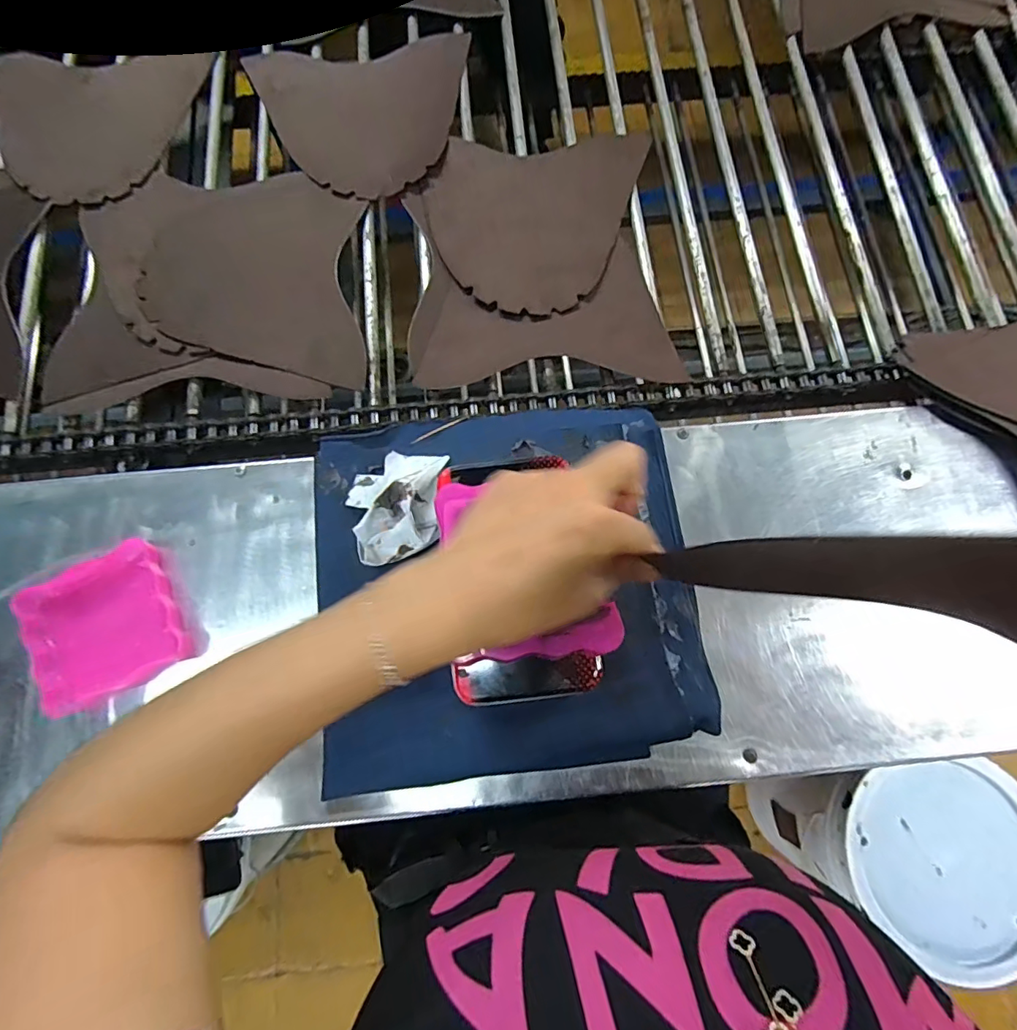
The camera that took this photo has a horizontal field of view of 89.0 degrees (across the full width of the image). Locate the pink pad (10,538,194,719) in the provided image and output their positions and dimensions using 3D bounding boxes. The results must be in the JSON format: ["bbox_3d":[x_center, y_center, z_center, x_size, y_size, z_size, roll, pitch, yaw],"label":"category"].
[{"bbox_3d":[-0.325,0.087,0.415,0.109,0.019,0.111,-24,78,-7],"label":"pink pad"}]

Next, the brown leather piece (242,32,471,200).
[{"bbox_3d":[-0.158,-0.451,0.581,0.240,0.009,0.224,0,76,-1],"label":"brown leather piece"}]

